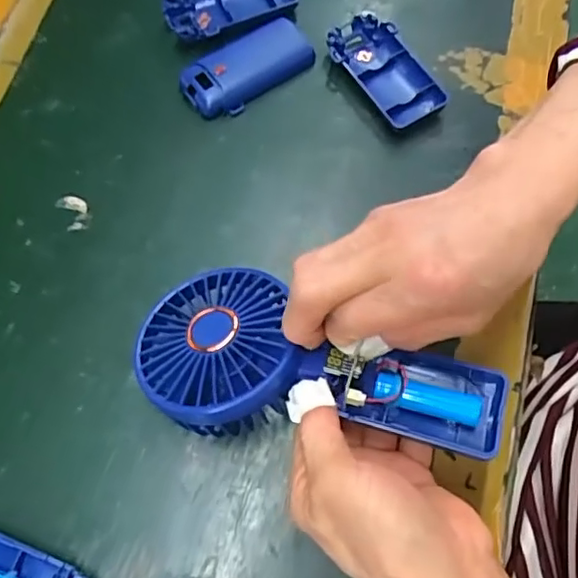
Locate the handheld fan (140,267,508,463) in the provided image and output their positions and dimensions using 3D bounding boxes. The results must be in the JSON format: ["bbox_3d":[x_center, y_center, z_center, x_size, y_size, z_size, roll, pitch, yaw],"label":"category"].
[{"bbox_3d":[0.013,0.038,0.296,0.178,0.031,0.083,12,69,9],"label":"handheld fan"}]

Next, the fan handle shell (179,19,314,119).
[{"bbox_3d":[-0.030,-0.155,0.421,0.092,0.013,0.044,-32,72,-12],"label":"fan handle shell"}]

